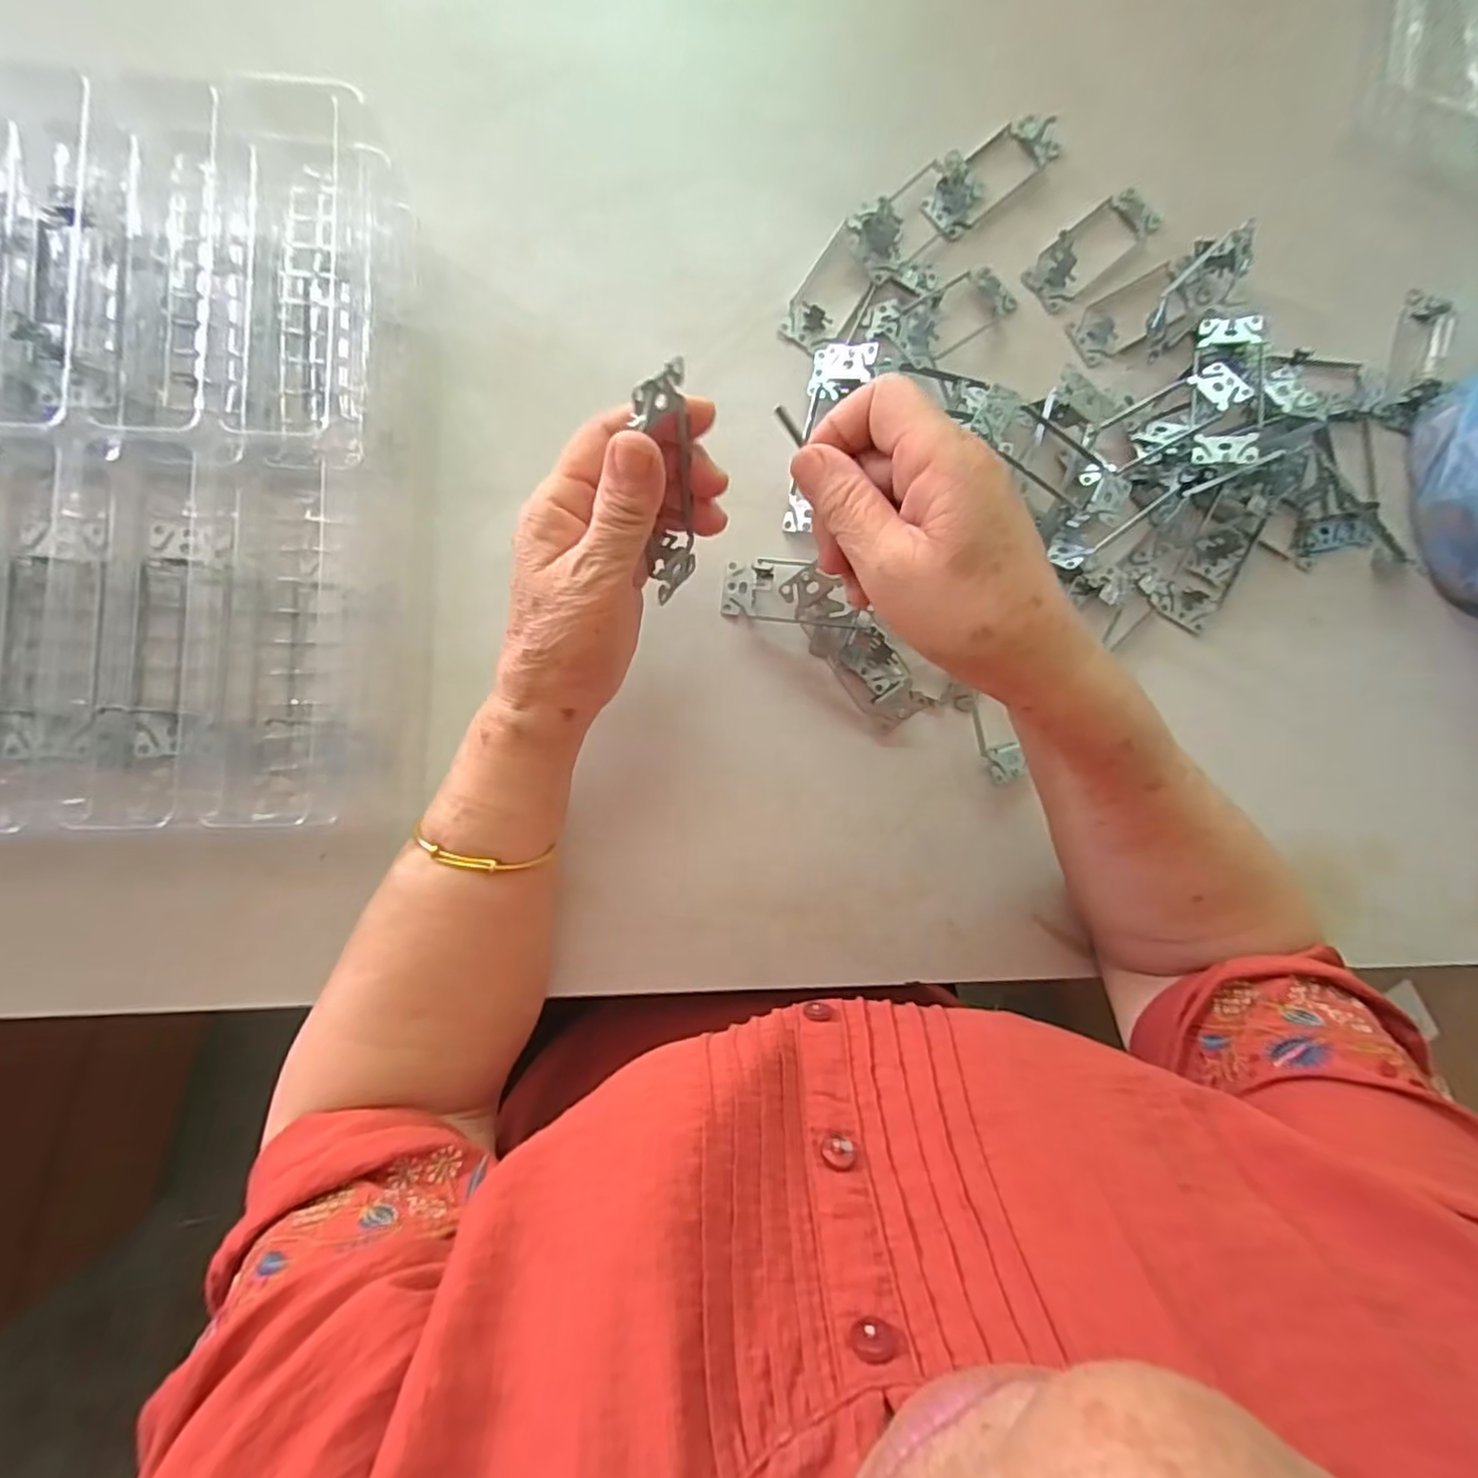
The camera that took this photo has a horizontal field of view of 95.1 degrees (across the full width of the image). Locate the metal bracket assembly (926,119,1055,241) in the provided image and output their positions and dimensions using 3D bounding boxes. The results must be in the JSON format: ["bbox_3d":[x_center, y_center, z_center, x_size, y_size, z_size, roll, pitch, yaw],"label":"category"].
[{"bbox_3d":[0.162,-0.367,0.431,0.104,0.019,0.040,-42,93,-8],"label":"metal bracket assembly"}]

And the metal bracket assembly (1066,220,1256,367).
[{"bbox_3d":[0.277,-0.283,0.433,0.127,0.022,0.051,-32,91,-9],"label":"metal bracket assembly"}]

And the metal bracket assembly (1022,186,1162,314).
[{"bbox_3d":[0.232,-0.321,0.434,0.106,0.016,0.036,-41,92,-8],"label":"metal bracket assembly"}]

